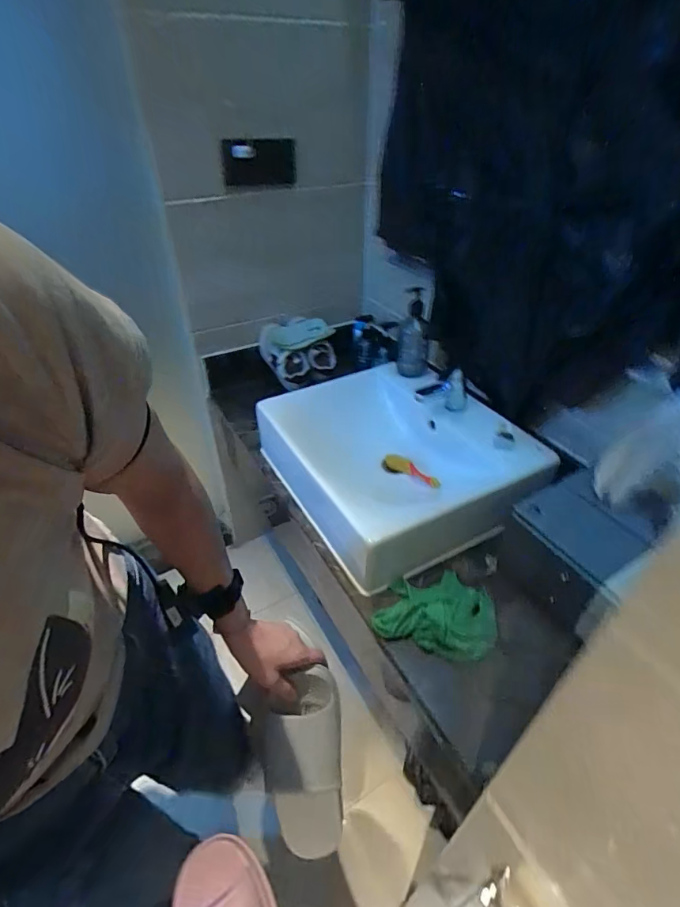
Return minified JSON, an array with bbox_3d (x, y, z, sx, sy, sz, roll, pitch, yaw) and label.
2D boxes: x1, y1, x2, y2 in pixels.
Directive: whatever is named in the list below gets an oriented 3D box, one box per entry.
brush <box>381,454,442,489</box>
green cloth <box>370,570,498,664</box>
[{"bbox_3d":[0.145,0.037,0.913,0.036,0.032,0.145,-26,32,-28],"label":"brush"},{"bbox_3d":[0.157,0.247,0.717,0.175,0.028,0.134,14,41,16],"label":"green cloth"}]

